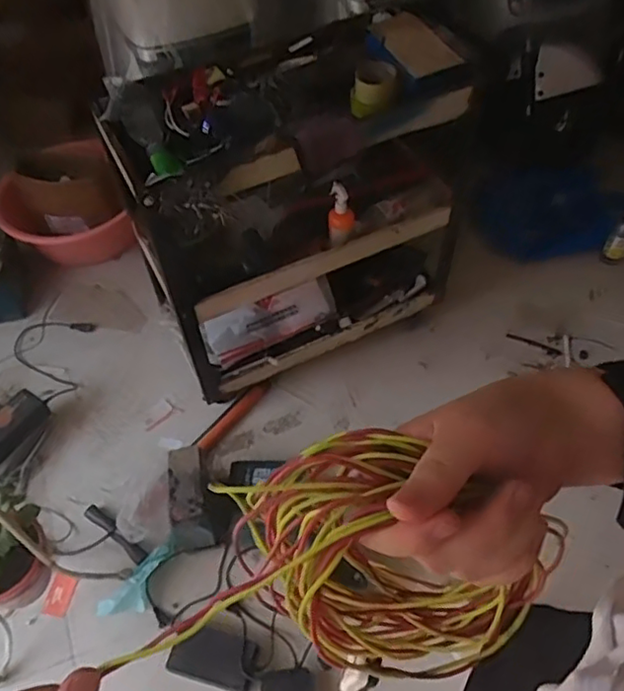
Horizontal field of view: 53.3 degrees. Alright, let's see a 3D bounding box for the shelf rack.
[{"bbox_3d":[-0.022,-0.325,1.414,0.725,0.638,0.379,-24,56,-15],"label":"shelf rack"}]

